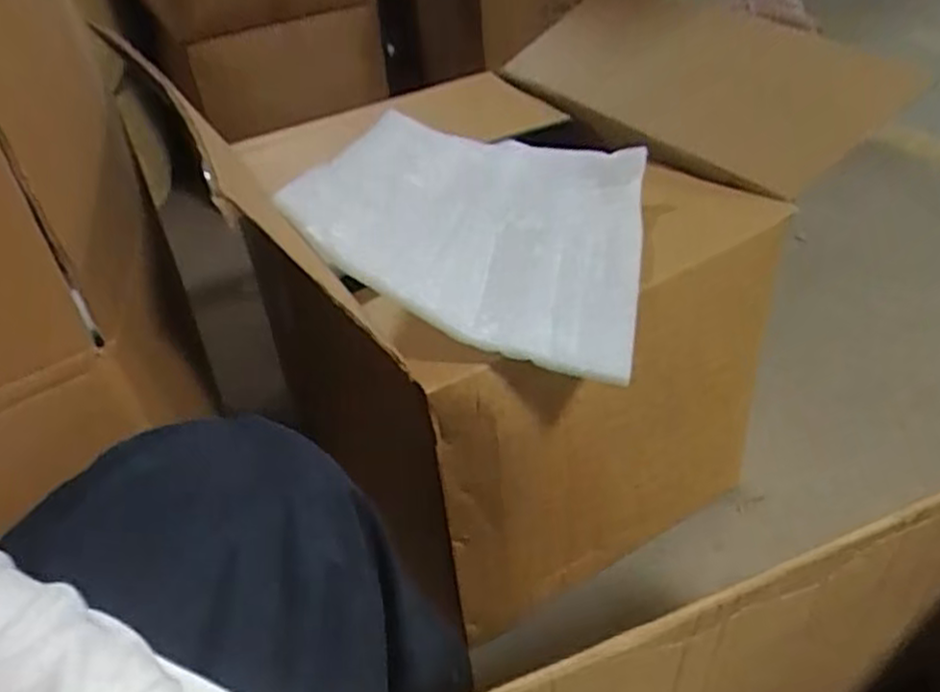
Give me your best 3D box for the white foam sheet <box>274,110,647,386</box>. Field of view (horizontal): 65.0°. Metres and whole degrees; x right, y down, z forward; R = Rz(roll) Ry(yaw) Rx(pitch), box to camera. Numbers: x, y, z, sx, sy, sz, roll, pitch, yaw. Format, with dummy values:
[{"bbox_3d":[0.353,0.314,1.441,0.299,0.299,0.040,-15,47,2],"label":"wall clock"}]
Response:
[{"bbox_3d":[0.019,-0.130,0.677,0.273,0.125,0.351,4,39,13],"label":"white foam sheet"}]

